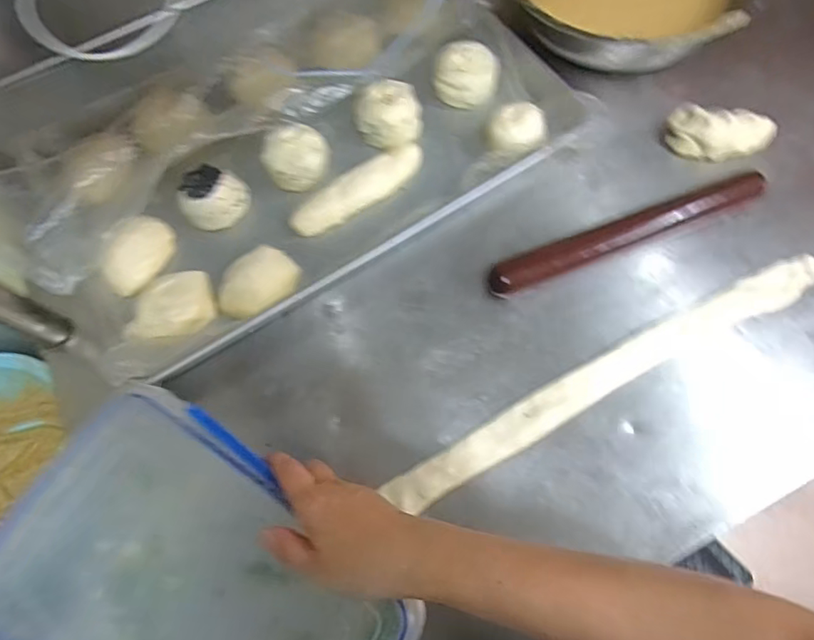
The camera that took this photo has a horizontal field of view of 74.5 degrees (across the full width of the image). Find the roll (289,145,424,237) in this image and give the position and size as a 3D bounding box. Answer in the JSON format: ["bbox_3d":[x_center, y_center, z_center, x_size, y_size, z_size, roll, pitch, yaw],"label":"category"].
[{"bbox_3d":[-0.057,-0.156,0.638,0.173,0.031,0.040,-31,69,-9],"label":"roll"}]

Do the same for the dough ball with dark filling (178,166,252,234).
[{"bbox_3d":[-0.231,-0.151,0.633,0.078,0.055,0.066,-37,71,-11],"label":"dough ball with dark filling"}]

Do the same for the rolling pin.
[{"bbox_3d":[0.238,-0.100,0.585,0.310,0.032,0.037,-21,68,-5],"label":"rolling pin"}]

